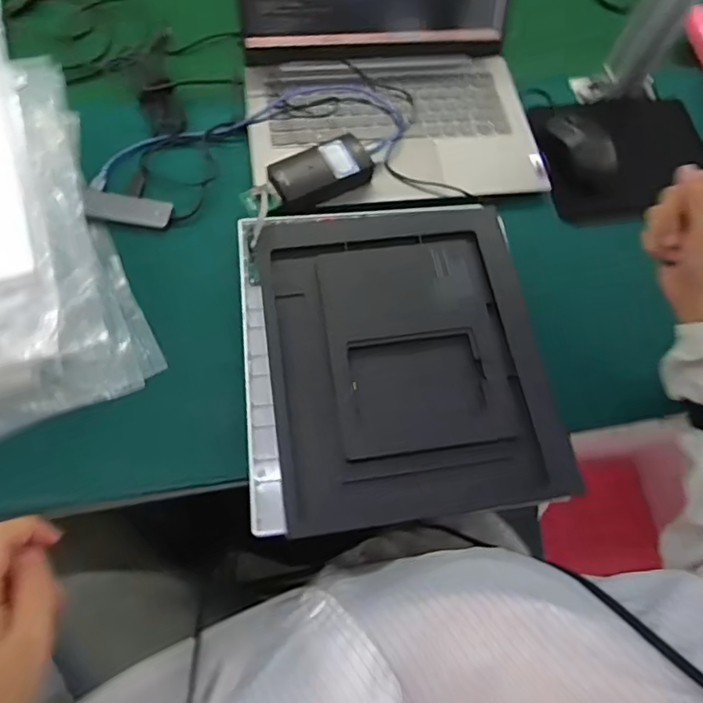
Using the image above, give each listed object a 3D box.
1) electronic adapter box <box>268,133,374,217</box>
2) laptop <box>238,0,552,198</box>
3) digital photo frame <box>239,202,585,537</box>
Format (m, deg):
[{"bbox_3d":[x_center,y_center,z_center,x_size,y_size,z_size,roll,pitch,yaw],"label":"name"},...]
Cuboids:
[{"bbox_3d":[-0.034,-0.186,0.587,0.118,0.029,0.057,-31,69,-15],"label":"electronic adapter box"},{"bbox_3d":[0.044,-0.339,0.588,0.322,0.168,0.281,-6,65,-5],"label":"laptop"},{"bbox_3d":[0.040,-0.007,0.516,0.270,0.022,0.313,-5,65,-4],"label":"digital photo frame"}]

